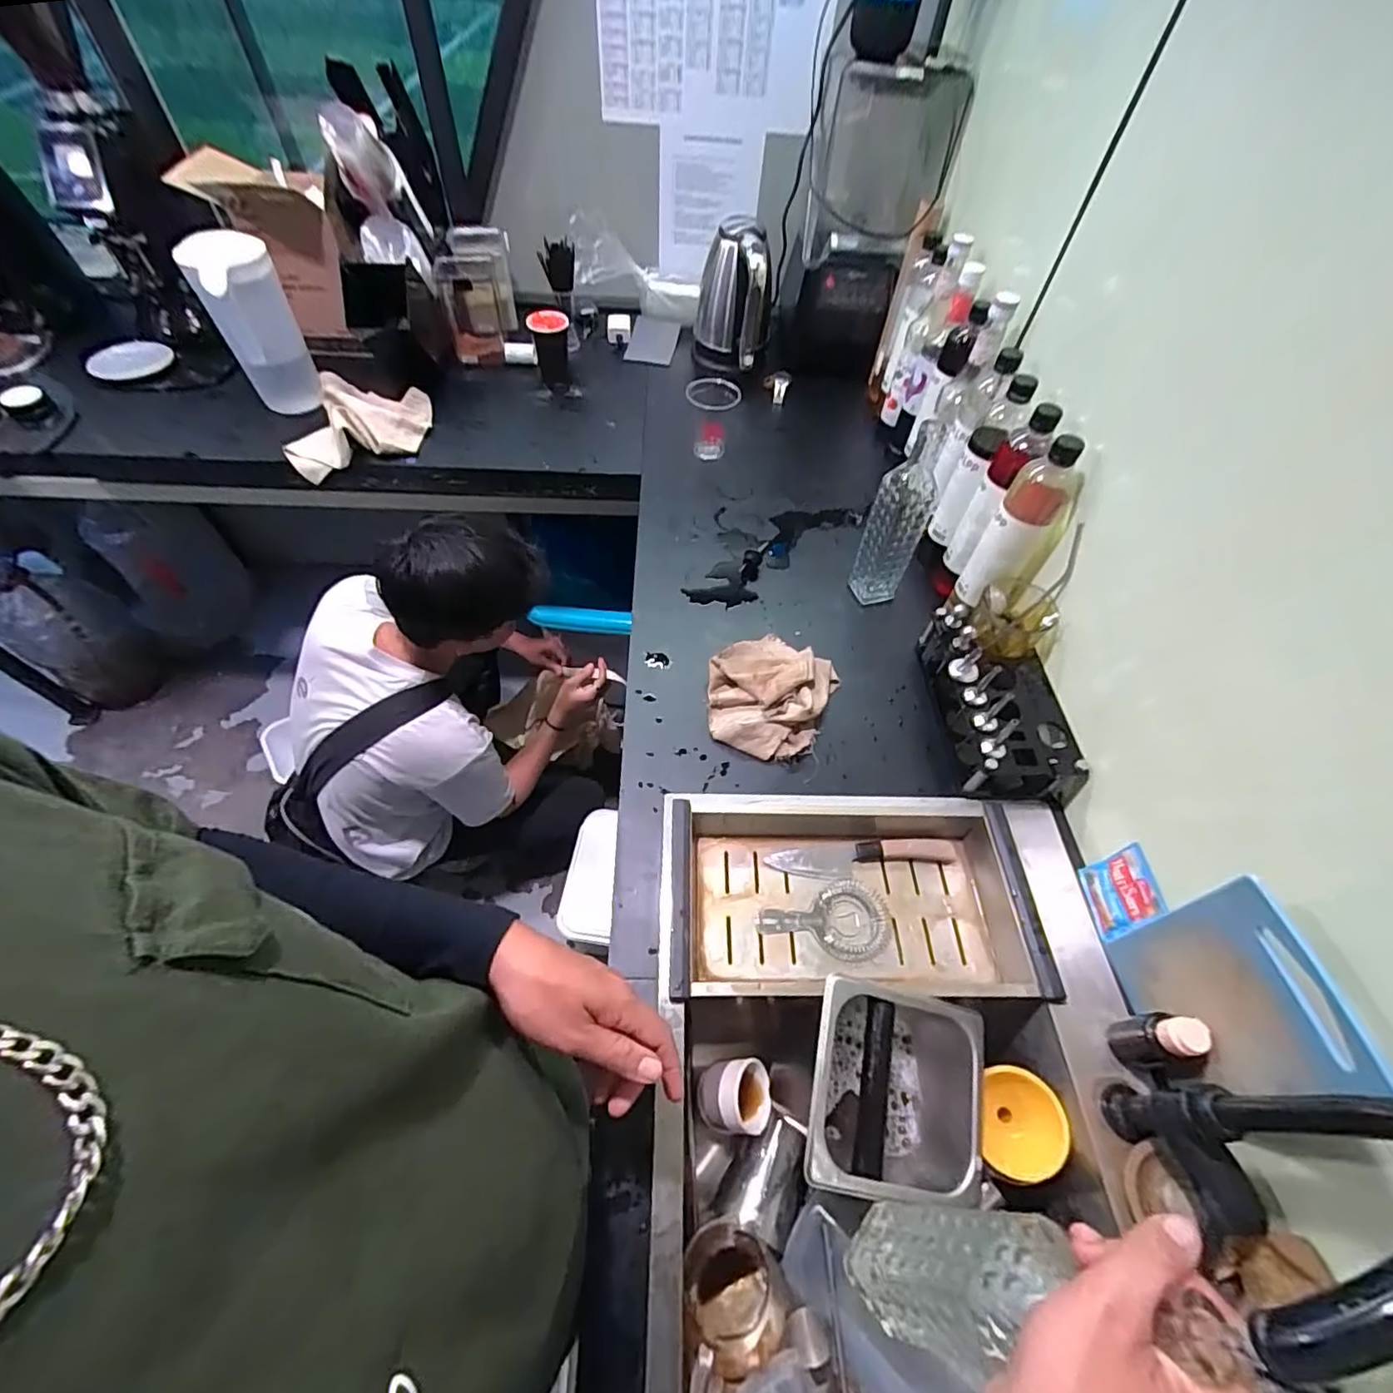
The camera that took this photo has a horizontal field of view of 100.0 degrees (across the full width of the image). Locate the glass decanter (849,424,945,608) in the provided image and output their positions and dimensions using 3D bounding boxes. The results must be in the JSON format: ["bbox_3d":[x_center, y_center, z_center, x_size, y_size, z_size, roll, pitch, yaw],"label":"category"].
[{"bbox_3d":[0.270,-0.233,0.784,0.064,0.253,0.051,-1,55,-4],"label":"glass decanter"}]

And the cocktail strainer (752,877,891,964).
[{"bbox_3d":[0.142,0.249,0.641,0.142,0.013,0.084,-3,55,-6],"label":"cocktail strainer"}]

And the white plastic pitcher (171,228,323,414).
[{"bbox_3d":[-0.679,-0.569,0.917,0.111,0.231,0.109,-30,62,-22],"label":"white plastic pitcher"}]

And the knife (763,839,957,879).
[{"bbox_3d":[0.194,0.188,0.680,0.217,0.013,0.038,-3,55,-6],"label":"knife"}]

